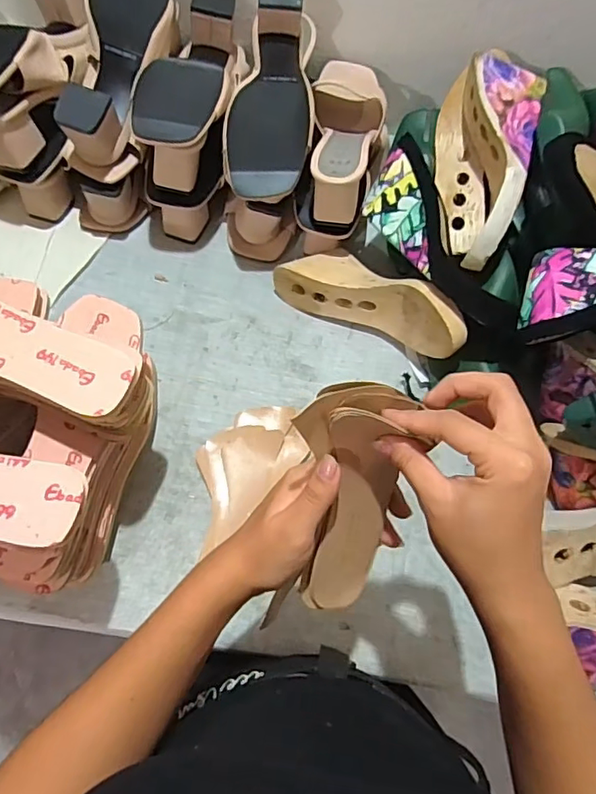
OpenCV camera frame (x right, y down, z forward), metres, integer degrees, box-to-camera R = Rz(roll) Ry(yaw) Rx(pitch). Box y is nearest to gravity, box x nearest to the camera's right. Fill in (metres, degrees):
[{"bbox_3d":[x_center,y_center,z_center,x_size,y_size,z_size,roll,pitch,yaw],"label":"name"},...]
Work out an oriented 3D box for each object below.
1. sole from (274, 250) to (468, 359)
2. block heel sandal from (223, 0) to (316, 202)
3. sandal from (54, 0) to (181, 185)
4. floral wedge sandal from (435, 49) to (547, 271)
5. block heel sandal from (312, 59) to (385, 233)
[{"bbox_3d":[0.087,-0.111,0.604,0.226,0.082,0.074,25,68,27],"label":"sole"},{"bbox_3d":[-0.026,-0.330,0.582,0.092,0.076,0.241,6,81,1],"label":"block heel sandal"},{"bbox_3d":[-0.190,-0.373,0.596,0.090,0.117,0.241,13,85,3],"label":"sandal"},{"bbox_3d":[0.194,-0.259,0.584,0.093,0.099,0.240,16,68,4],"label":"floral wedge sandal"},{"bbox_3d":[0.058,-0.304,0.614,0.072,0.074,0.228,5,68,0],"label":"block heel sandal"}]

